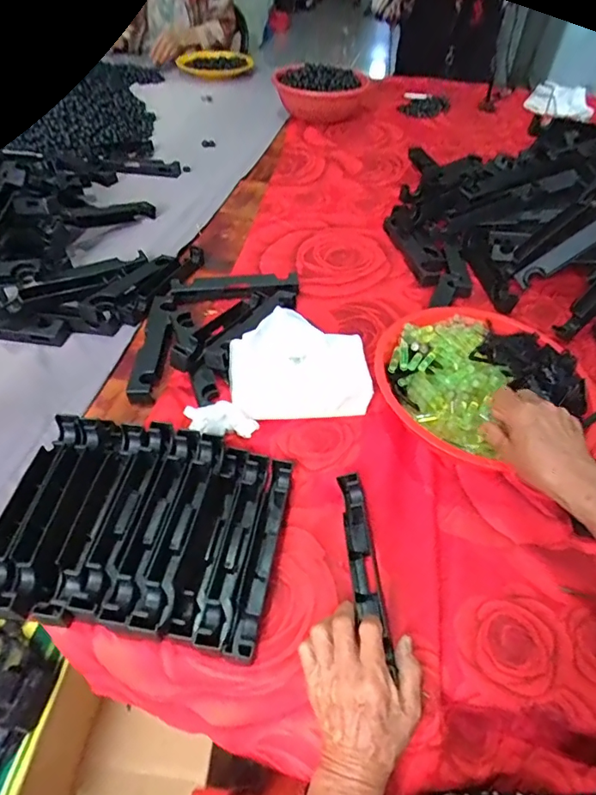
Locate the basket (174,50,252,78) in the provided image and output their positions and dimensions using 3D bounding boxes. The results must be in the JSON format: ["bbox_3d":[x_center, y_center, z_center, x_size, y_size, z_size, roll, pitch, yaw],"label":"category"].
[{"bbox_3d":[-0.268,-1.088,1.591,0.240,0.051,0.156,-8,48,-8],"label":"basket"}]

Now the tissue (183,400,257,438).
[{"bbox_3d":[-0.086,0.026,0.555,0.086,0.030,0.030,10,42,-25],"label":"tissue"}]

